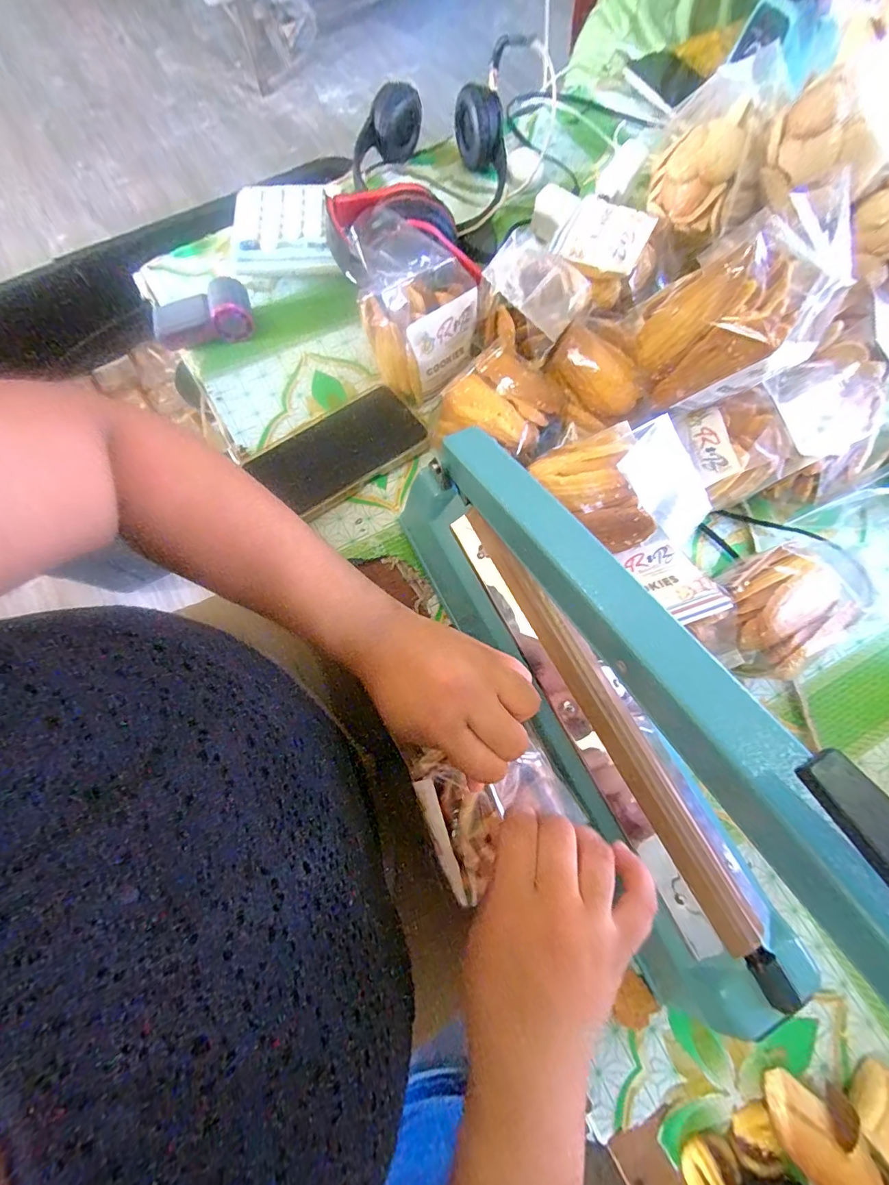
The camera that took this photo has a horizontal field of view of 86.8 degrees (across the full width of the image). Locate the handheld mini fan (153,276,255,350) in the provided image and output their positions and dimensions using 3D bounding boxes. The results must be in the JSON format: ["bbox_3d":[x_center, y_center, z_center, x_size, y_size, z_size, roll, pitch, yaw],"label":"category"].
[{"bbox_3d":[-0.239,-0.271,0.465,0.096,0.037,0.044,-19,74,-6],"label":"handheld mini fan"}]

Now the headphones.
[{"bbox_3d":[-0.027,-0.433,0.498,0.172,0.069,0.224,11,74,3],"label":"headphones"}]

